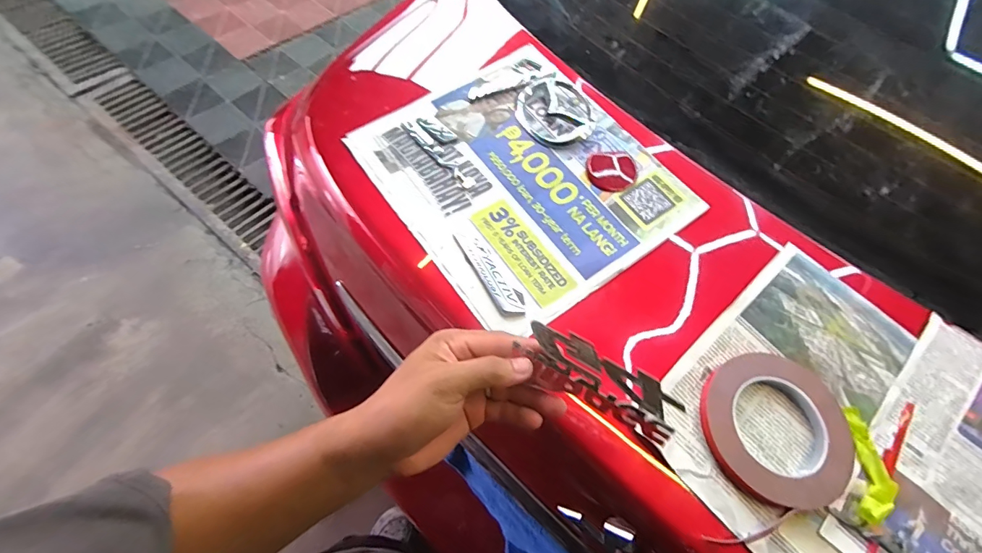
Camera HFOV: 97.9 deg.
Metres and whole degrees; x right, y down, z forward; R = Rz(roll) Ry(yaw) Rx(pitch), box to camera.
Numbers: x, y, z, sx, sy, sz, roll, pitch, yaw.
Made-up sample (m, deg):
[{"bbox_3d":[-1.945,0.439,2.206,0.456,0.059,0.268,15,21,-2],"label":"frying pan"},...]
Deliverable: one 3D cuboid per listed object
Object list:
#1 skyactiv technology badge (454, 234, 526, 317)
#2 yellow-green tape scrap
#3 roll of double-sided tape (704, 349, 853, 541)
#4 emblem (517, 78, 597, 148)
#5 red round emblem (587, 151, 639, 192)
[{"bbox_3d":[-0.002,-0.004,0.418,0.027,0.008,0.103,-28,67,-21],"label":"skyactiv technology badge"},{"bbox_3d":[0.316,0.155,0.353,0.026,0.015,0.089,14,59,1],"label":"yellow-green tape scrap"},{"bbox_3d":[0.242,0.132,0.362,0.143,0.012,0.132,-5,61,-11],"label":"roll of double-sided tape"},{"bbox_3d":[0.078,-0.198,0.516,0.084,0.014,0.099,-16,64,-16],"label":"emblem"},{"bbox_3d":[0.138,-0.120,0.484,0.055,0.004,0.055,3,60,-6],"label":"red round emblem"}]

